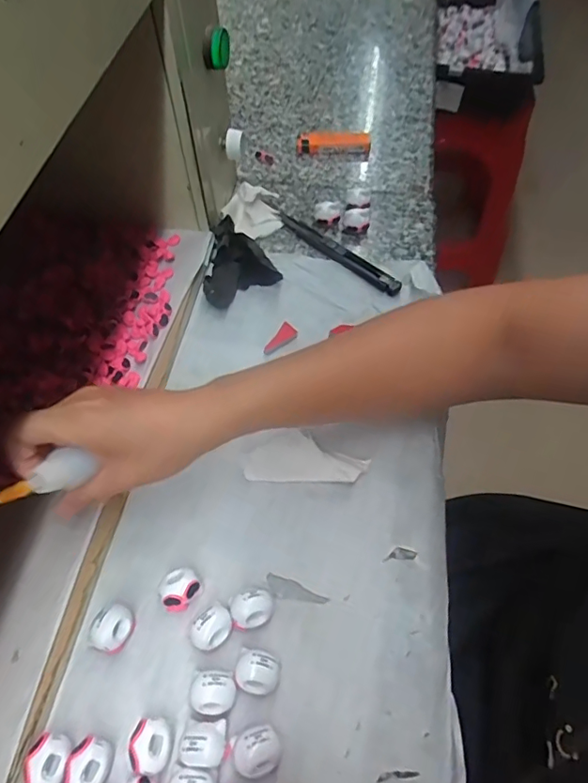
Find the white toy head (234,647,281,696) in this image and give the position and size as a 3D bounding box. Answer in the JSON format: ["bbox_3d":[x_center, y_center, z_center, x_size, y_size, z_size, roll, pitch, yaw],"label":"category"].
[{"bbox_3d":[-0.021,0.160,0.301,0.025,0.017,0.022,11,59,6],"label":"white toy head"}]

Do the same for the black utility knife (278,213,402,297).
[{"bbox_3d":[0.039,-0.130,0.481,0.141,0.010,0.016,39,66,21],"label":"black utility knife"}]

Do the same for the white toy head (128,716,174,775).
[{"bbox_3d":[-0.077,0.189,0.282,0.021,0.016,0.025,-6,58,-4],"label":"white toy head"}]

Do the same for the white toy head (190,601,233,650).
[{"bbox_3d":[-0.049,0.141,0.314,0.025,0.017,0.019,-36,65,-20],"label":"white toy head"}]

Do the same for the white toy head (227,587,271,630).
[{"bbox_3d":[-0.026,0.130,0.319,0.025,0.017,0.024,0,58,0],"label":"white toy head"}]

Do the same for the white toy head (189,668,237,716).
[{"bbox_3d":[-0.045,0.169,0.296,0.025,0.018,0.022,7,59,4],"label":"white toy head"}]

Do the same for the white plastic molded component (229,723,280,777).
[{"bbox_3d":[-0.019,0.192,0.281,0.025,0.014,0.023,0,58,0],"label":"white plastic molded component"}]

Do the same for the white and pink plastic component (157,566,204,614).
[{"bbox_3d":[-0.071,0.122,0.325,0.021,0.018,0.025,32,63,18],"label":"white and pink plastic component"}]

